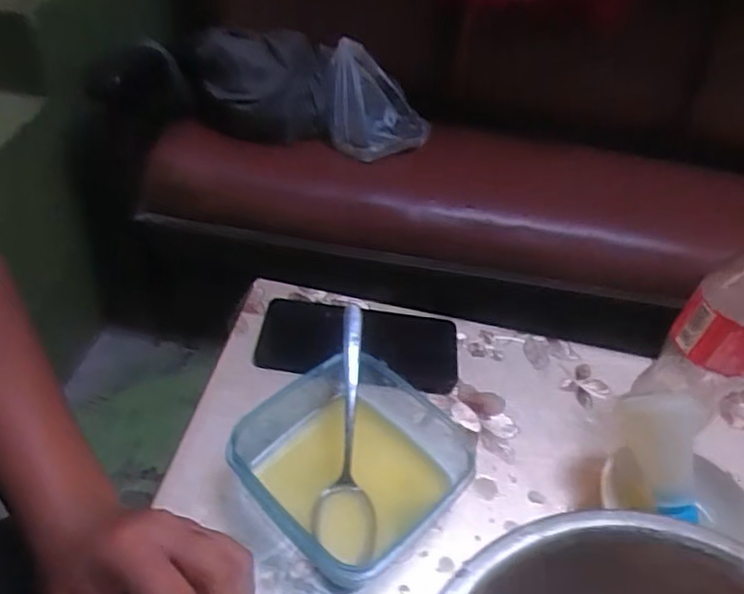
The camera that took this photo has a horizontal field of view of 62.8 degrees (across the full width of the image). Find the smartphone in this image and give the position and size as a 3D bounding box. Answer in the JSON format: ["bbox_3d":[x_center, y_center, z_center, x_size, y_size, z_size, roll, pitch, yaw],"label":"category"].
[{"bbox_3d":[-0.012,0.040,0.520,0.166,0.014,0.078,8,45,0],"label":"smartphone"}]

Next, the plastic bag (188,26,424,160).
[{"bbox_3d":[-0.128,-0.446,1.310,0.476,0.163,0.224,12,45,4],"label":"plastic bag"}]

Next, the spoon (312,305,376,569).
[{"bbox_3d":[-0.016,0.091,0.423,0.039,0.023,0.174,4,67,-4],"label":"spoon"}]

